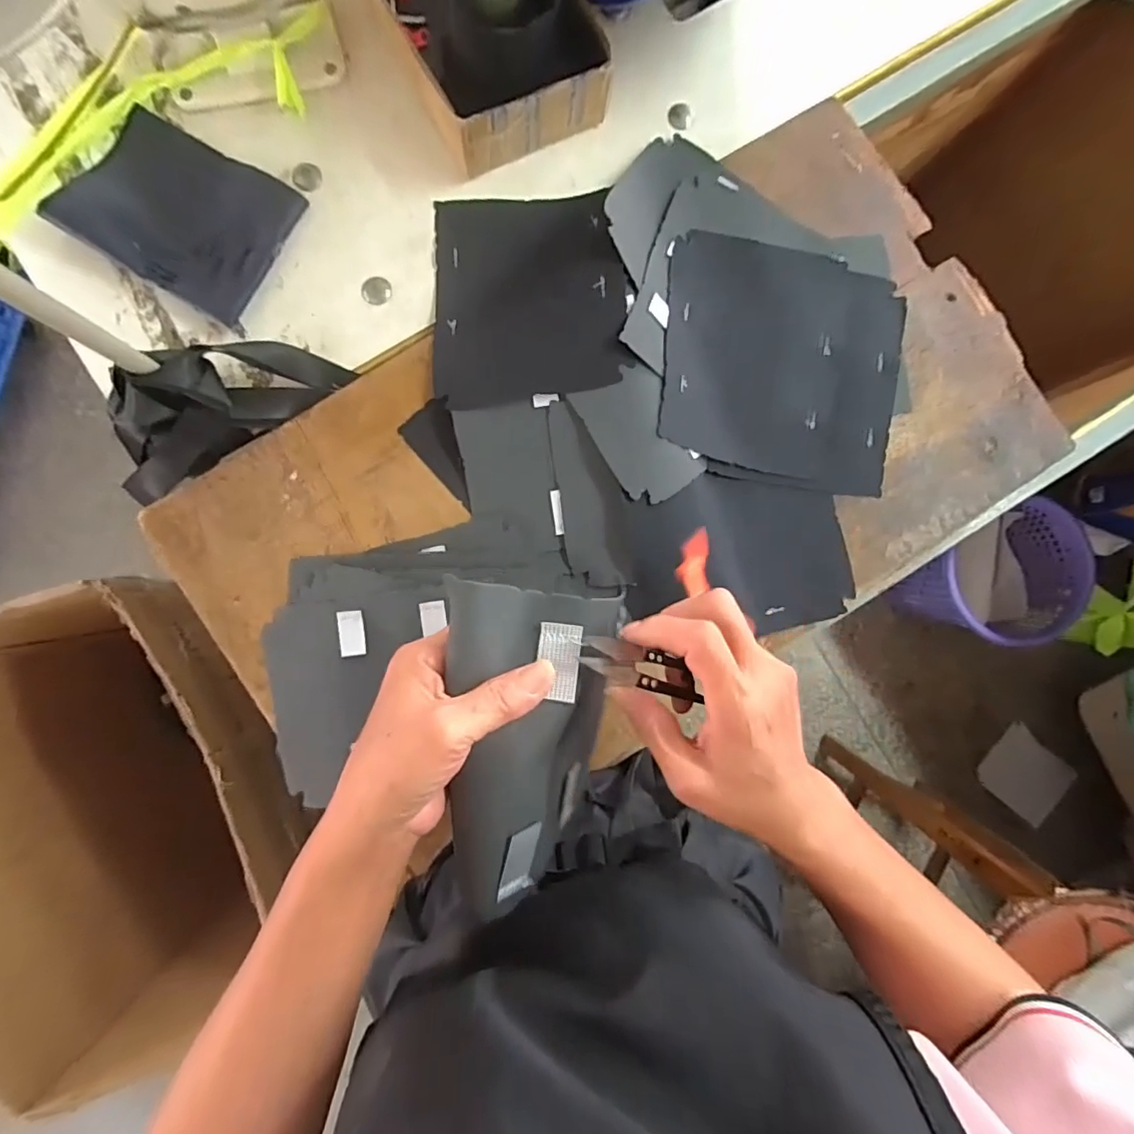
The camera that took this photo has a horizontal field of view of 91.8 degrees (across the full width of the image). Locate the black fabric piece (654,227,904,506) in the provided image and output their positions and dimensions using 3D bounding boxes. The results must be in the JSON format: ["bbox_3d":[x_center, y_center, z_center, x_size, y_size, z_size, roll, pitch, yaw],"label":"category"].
[{"bbox_3d":[0.192,-0.184,0.479,0.220,0.021,0.202,12,85,-7],"label":"black fabric piece"}]

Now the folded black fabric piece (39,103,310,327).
[{"bbox_3d":[-0.325,-0.300,0.462,0.163,0.019,0.126,29,87,-2],"label":"folded black fabric piece"}]

